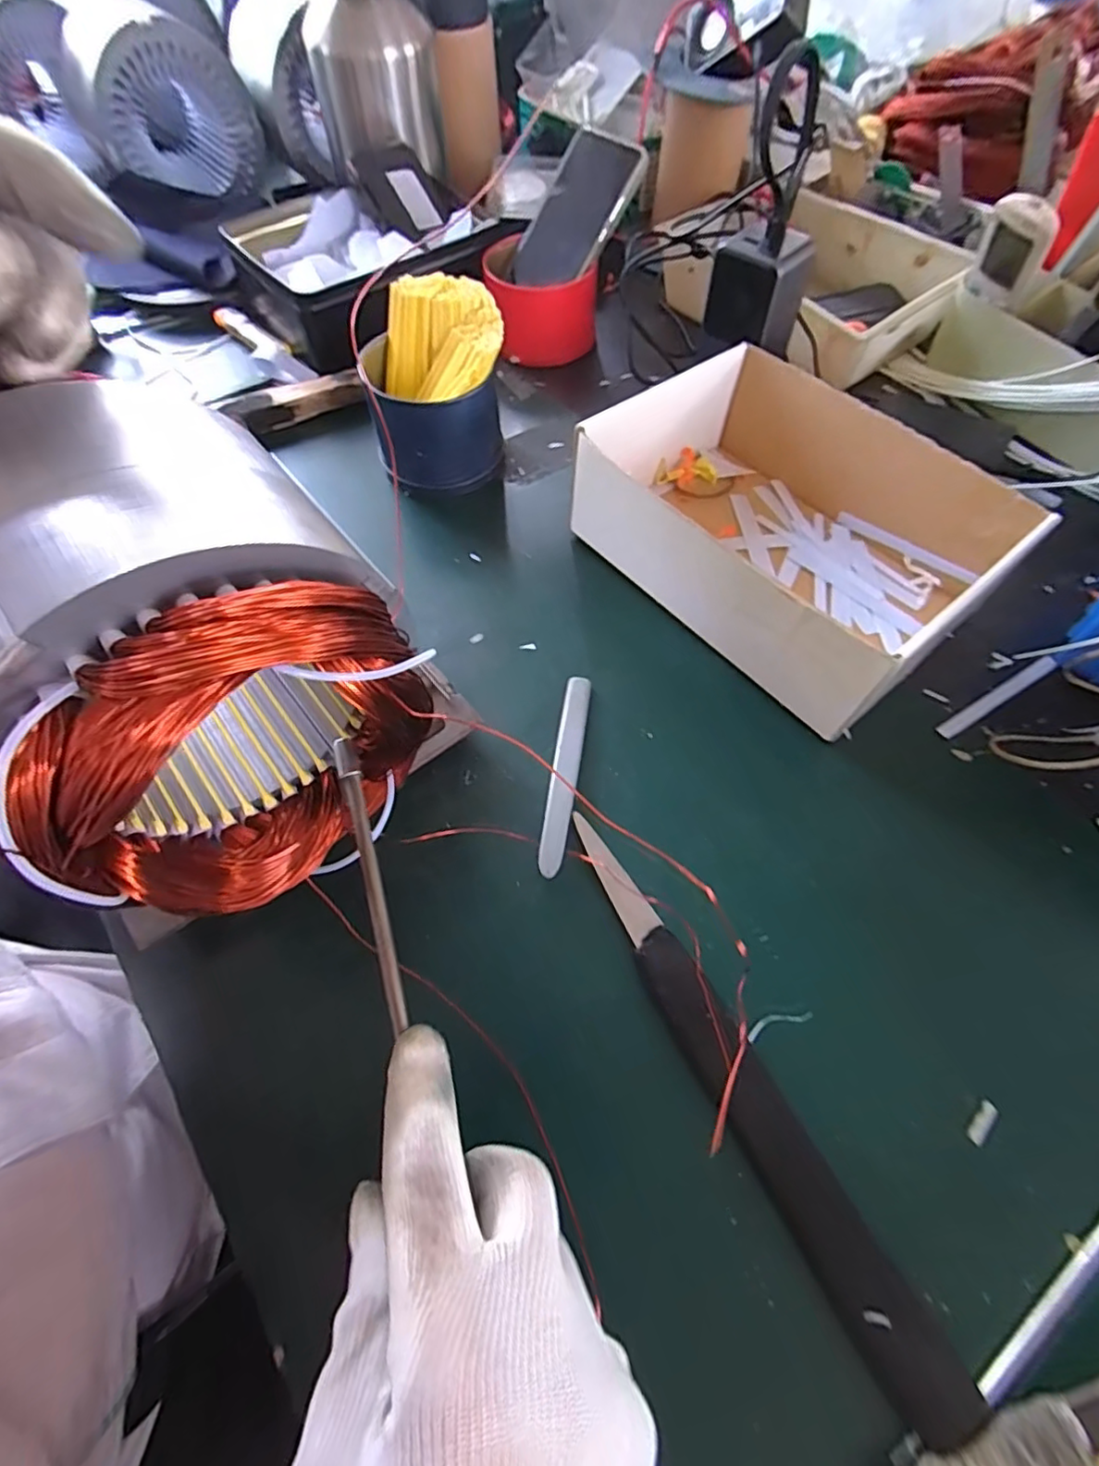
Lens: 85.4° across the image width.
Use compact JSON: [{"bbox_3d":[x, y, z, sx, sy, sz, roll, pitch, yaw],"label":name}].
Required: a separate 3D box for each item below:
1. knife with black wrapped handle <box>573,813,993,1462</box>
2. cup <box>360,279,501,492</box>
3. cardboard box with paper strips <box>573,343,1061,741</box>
[{"bbox_3d":[0.083,0.152,0.270,0.029,0.021,0.257,-28,65,-13],"label":"knife with black wrapped handle"},{"bbox_3d":[-0.084,-0.255,0.444,0.101,0.099,0.104,-13,63,-6],"label":"cup"},{"bbox_3d":[0.159,-0.145,0.391,0.195,0.073,0.240,-37,67,-17],"label":"cardboard box with paper strips"}]

